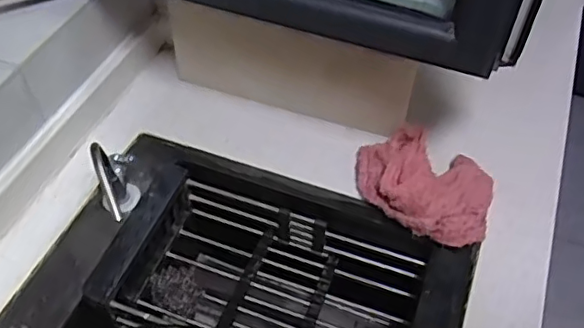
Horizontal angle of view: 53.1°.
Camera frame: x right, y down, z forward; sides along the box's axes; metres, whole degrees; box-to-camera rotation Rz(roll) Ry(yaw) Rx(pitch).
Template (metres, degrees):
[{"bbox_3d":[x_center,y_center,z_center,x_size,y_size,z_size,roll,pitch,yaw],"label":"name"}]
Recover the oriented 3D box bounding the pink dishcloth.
[{"bbox_3d":[0.157,0.015,0.677,0.173,0.044,0.123,37,58,26],"label":"pink dishcloth"}]

